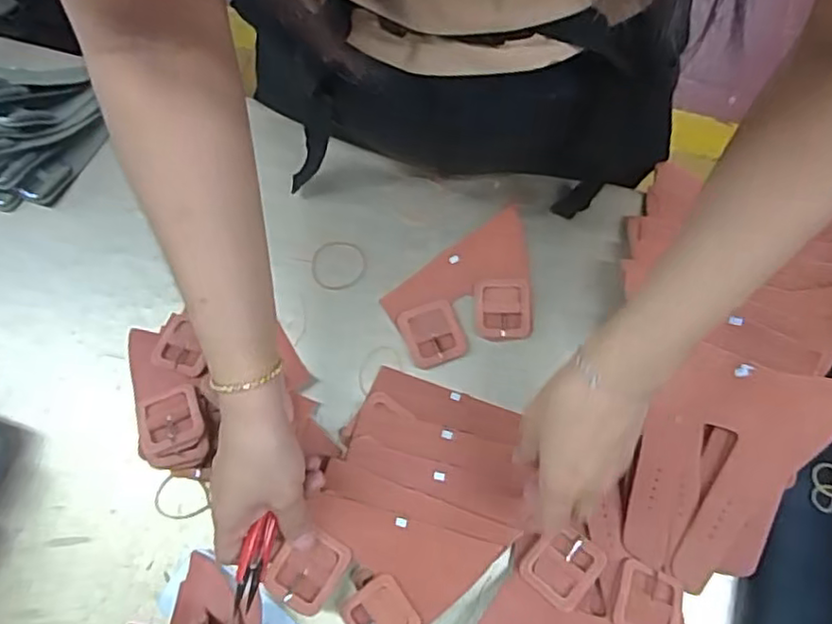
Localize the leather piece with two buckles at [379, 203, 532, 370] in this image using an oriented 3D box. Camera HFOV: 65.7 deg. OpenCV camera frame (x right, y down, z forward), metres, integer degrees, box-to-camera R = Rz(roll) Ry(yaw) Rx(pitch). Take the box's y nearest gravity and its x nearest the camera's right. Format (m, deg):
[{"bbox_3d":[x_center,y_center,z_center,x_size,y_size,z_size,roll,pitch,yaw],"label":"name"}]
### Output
[{"bbox_3d":[0.051,-0.013,0.547,0.145,0.008,0.097,-36,74,-9],"label":"leather piece with two buckles"}]

